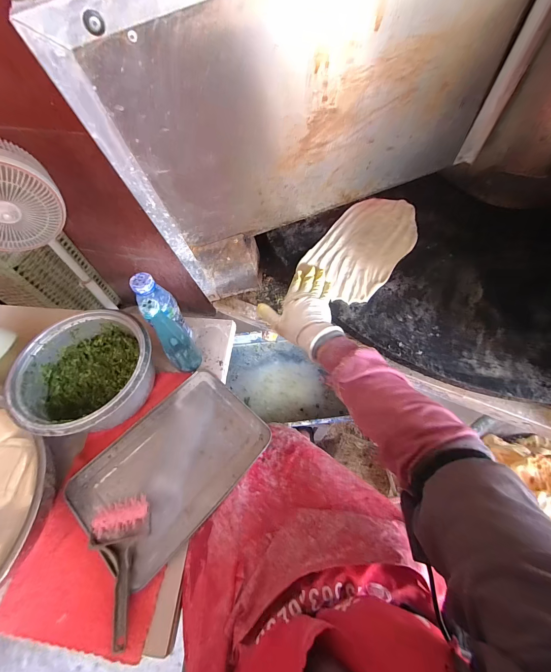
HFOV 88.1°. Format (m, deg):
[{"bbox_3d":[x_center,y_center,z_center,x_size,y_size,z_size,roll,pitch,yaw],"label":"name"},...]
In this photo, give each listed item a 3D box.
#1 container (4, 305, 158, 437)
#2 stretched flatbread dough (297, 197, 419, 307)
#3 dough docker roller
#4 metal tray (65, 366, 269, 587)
[{"bbox_3d":[-0.368,0.084,0.589,0.246,0.129,0.237,-2,61,3],"label":"container"},{"bbox_3d":[0.177,-0.181,0.566,0.152,0.005,0.241,40,81,16],"label":"stretched flatbread dough"},{"bbox_3d":[-0.261,0.376,0.464,0.086,0.043,0.194,-4,61,2],"label":"dough docker roller"},{"bbox_3d":[-0.199,0.245,0.561,0.229,0.027,0.337,37,69,21],"label":"metal tray"}]

